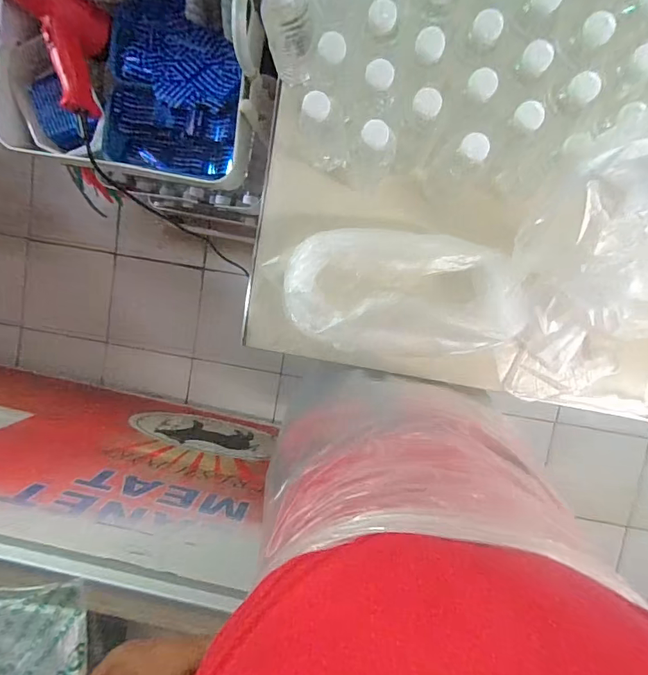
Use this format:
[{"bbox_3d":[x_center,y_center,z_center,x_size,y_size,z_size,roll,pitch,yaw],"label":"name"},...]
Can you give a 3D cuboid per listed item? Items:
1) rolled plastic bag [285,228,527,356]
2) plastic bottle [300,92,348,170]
[{"bbox_3d":[0.102,-0.056,0.585,0.302,0.103,0.139,5,96,4],"label":"rolled plastic bag"},{"bbox_3d":[-0.002,-0.252,0.528,0.055,0.160,0.061,-17,94,6],"label":"plastic bottle"}]

